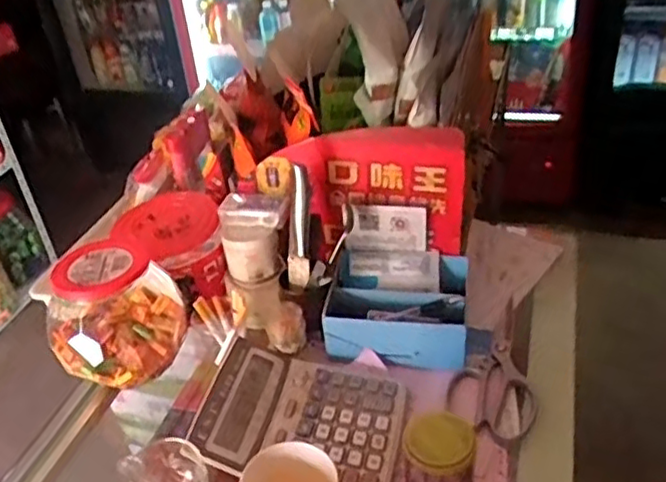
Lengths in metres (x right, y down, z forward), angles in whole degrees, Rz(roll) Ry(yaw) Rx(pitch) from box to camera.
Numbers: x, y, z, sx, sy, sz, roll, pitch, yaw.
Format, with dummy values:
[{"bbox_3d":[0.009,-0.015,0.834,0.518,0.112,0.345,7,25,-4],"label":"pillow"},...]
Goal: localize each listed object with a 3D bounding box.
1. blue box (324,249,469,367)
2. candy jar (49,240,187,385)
[{"bbox_3d":[0.075,0.073,0.778,0.152,0.070,0.118,3,35,12],"label":"blue box"},{"bbox_3d":[-0.245,0.079,0.741,0.127,0.116,0.113,1,34,10],"label":"candy jar"}]

